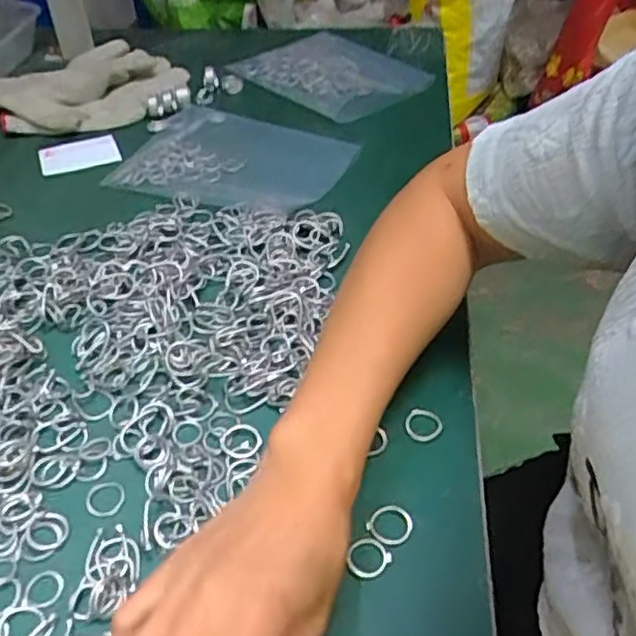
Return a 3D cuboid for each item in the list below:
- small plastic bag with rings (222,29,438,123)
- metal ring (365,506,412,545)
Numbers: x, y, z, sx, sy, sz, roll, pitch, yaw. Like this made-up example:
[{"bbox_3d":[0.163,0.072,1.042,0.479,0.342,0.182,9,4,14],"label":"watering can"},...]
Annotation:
[{"bbox_3d":[0.020,-0.281,0.762,0.165,0.014,0.193,-32,52,-29],"label":"small plastic bag with rings"},{"bbox_3d":[0.040,0.112,0.371,0.025,0.004,0.021,-20,47,-20],"label":"metal ring"}]

